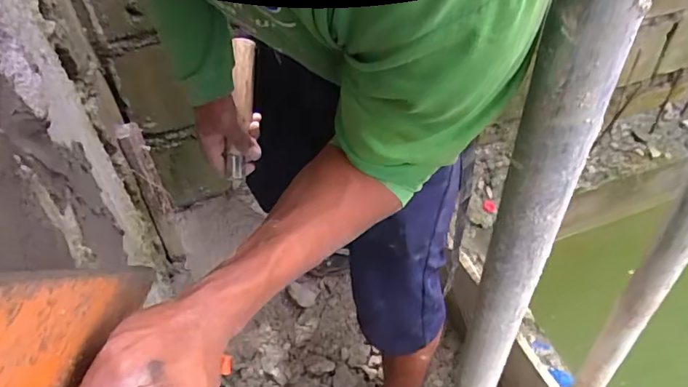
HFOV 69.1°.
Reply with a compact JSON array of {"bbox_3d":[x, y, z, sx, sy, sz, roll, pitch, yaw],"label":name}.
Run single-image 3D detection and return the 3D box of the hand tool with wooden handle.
[{"bbox_3d":[-0.140,-0.115,0.675,0.026,0.020,0.191,2,84,6],"label":"hand tool with wooden handle"}]

